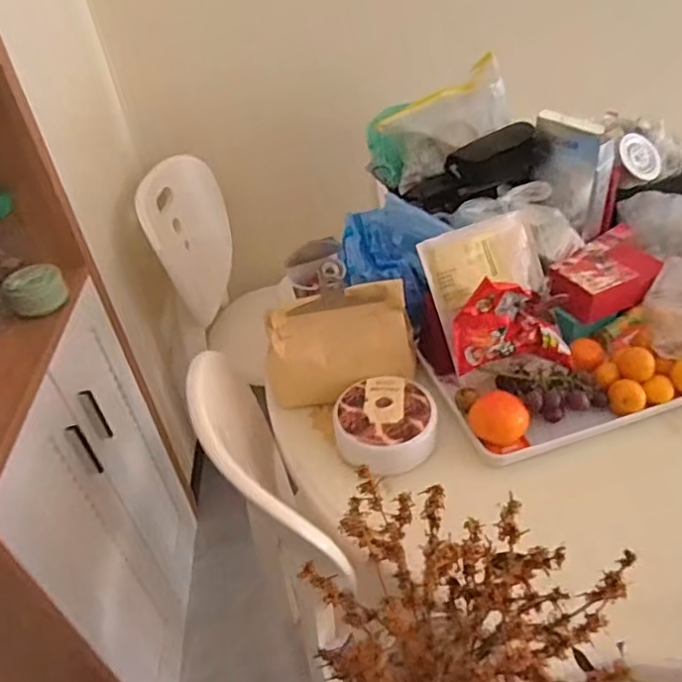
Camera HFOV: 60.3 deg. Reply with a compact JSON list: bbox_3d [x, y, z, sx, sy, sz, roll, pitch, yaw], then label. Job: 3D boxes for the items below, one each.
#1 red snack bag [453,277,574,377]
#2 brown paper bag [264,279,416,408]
[{"bbox_3d":[0.233,-0.020,0.813,0.157,0.127,0.051,-8,1,-1],"label":"red snack bag"},{"bbox_3d":[0.001,0.007,0.872,0.224,0.137,0.086,-9,40,-3],"label":"brown paper bag"}]

